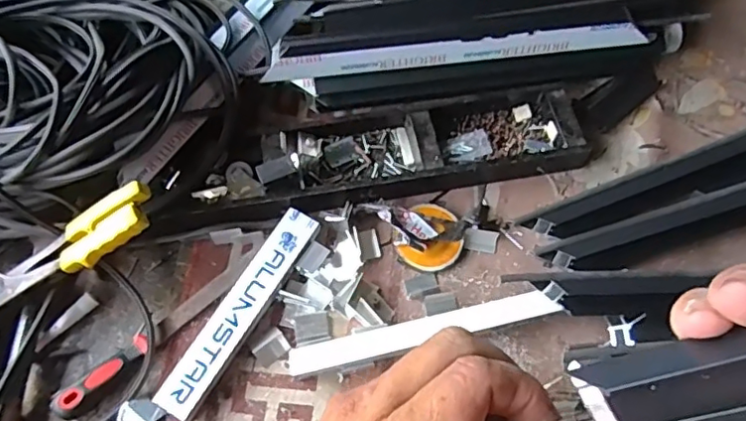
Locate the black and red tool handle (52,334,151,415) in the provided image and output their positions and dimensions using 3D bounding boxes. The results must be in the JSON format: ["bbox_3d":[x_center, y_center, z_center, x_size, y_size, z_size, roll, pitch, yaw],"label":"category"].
[{"bbox_3d":[-0.280,0.168,0.609,0.105,0.024,0.022,-41,69,-20],"label":"black and red tool handle"}]

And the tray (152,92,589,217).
[{"bbox_3d":[0.005,-0.073,0.715,0.493,0.045,0.154,-12,62,-7],"label":"tray"}]

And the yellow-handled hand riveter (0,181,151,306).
[{"bbox_3d":[-0.335,0.053,0.615,0.250,0.028,0.048,-30,66,8],"label":"yellow-handled hand riveter"}]

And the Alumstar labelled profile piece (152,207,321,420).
[{"bbox_3d":[-0.140,0.105,0.633,0.043,0.019,0.244,28,65,14],"label":"Alumstar labelled profile piece"}]

